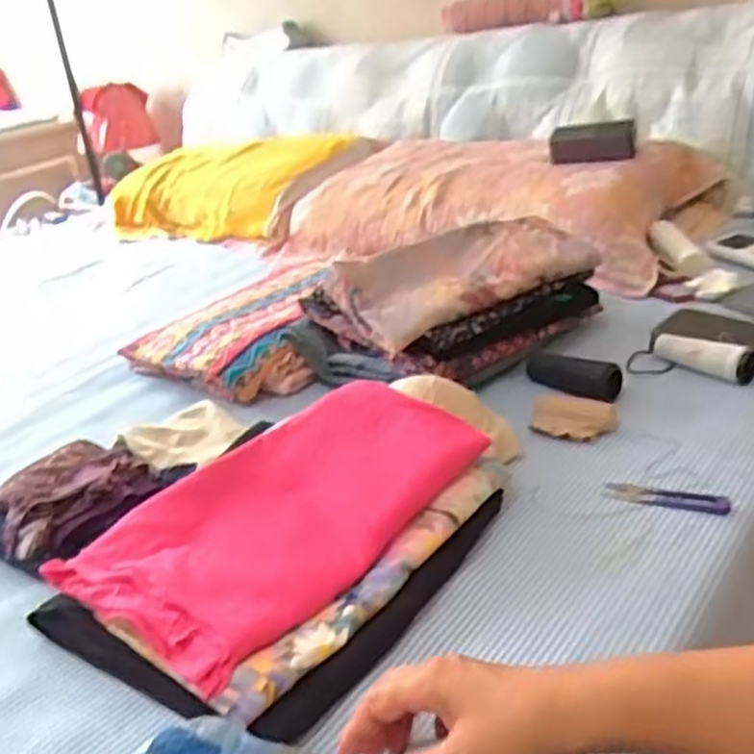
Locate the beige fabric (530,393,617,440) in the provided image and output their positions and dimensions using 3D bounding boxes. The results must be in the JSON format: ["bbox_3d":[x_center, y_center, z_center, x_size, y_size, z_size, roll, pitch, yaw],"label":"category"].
[{"bbox_3d":[0.197,0.039,0.761,0.080,0.020,0.054,6,33,24],"label":"beige fabric"}]

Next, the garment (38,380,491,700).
[{"bbox_3d":[-0.074,0.102,0.624,0.177,0.029,0.312,27,45,32],"label":"garment"}]

